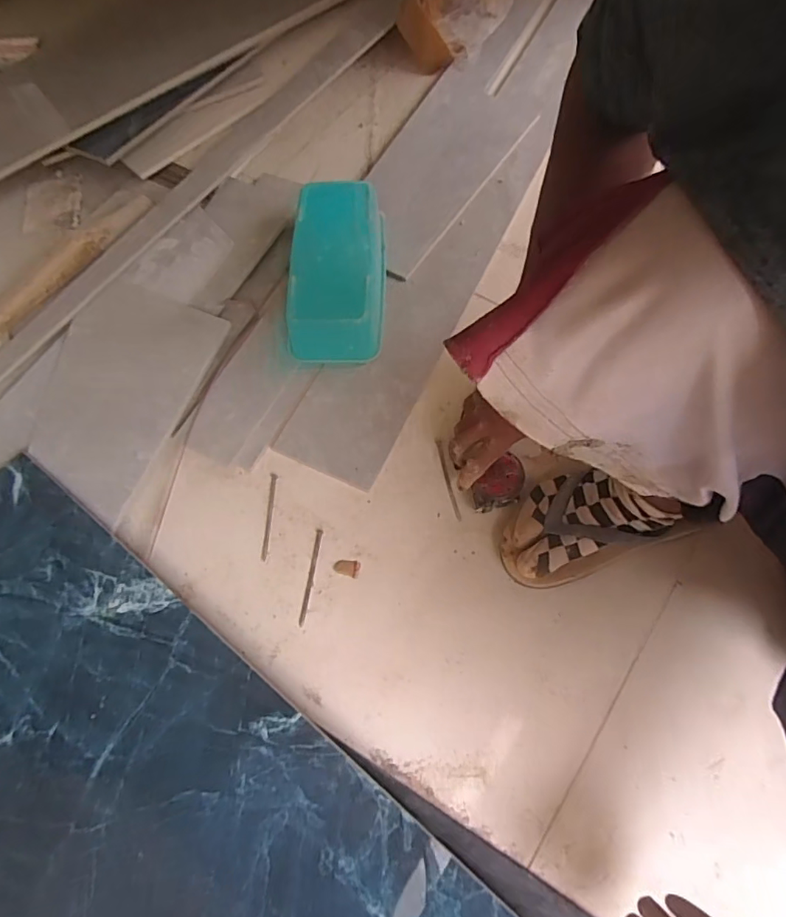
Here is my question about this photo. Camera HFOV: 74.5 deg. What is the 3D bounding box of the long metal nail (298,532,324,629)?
[{"bbox_3d":[-0.094,0.133,0.589,0.008,0.004,0.108,6,67,6],"label":"long metal nail"}]

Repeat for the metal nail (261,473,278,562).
[{"bbox_3d":[-0.150,0.069,0.625,0.007,0.004,0.108,0,66,3],"label":"metal nail"}]

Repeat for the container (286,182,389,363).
[{"bbox_3d":[-0.071,-0.252,0.696,0.122,0.090,0.245,1,66,2],"label":"container"}]

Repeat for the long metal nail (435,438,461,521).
[{"bbox_3d":[0.066,0.023,0.630,0.008,0.004,0.109,-12,66,-2],"label":"long metal nail"}]

